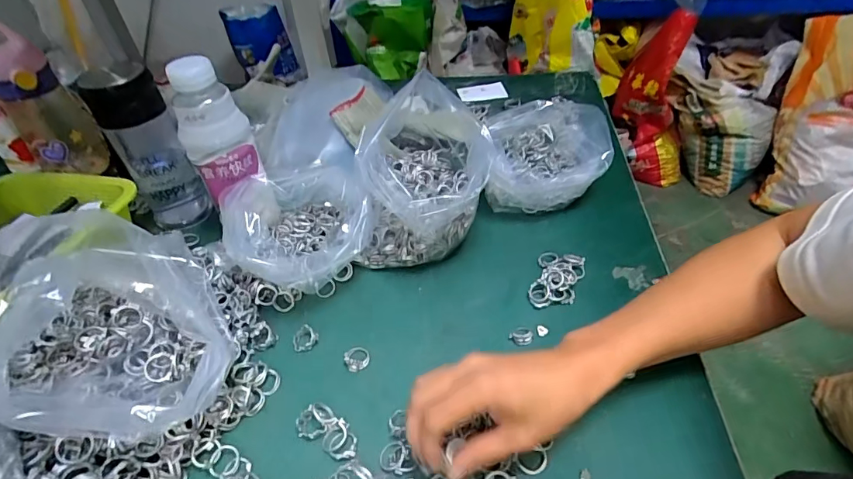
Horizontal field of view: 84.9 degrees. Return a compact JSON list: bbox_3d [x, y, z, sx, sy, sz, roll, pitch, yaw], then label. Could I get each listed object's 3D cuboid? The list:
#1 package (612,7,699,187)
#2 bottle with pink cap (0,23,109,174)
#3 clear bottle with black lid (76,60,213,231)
[{"bbox_3d":[0.836,-0.494,1.689,0.285,0.575,0.210,19,46,22],"label":"package"},{"bbox_3d":[-0.496,-0.171,0.601,0.080,0.185,0.085,-33,49,-27],"label":"bottle with pink cap"},{"bbox_3d":[-0.311,-0.107,0.527,0.063,0.187,0.076,-21,45,-17],"label":"clear bottle with black lid"}]

